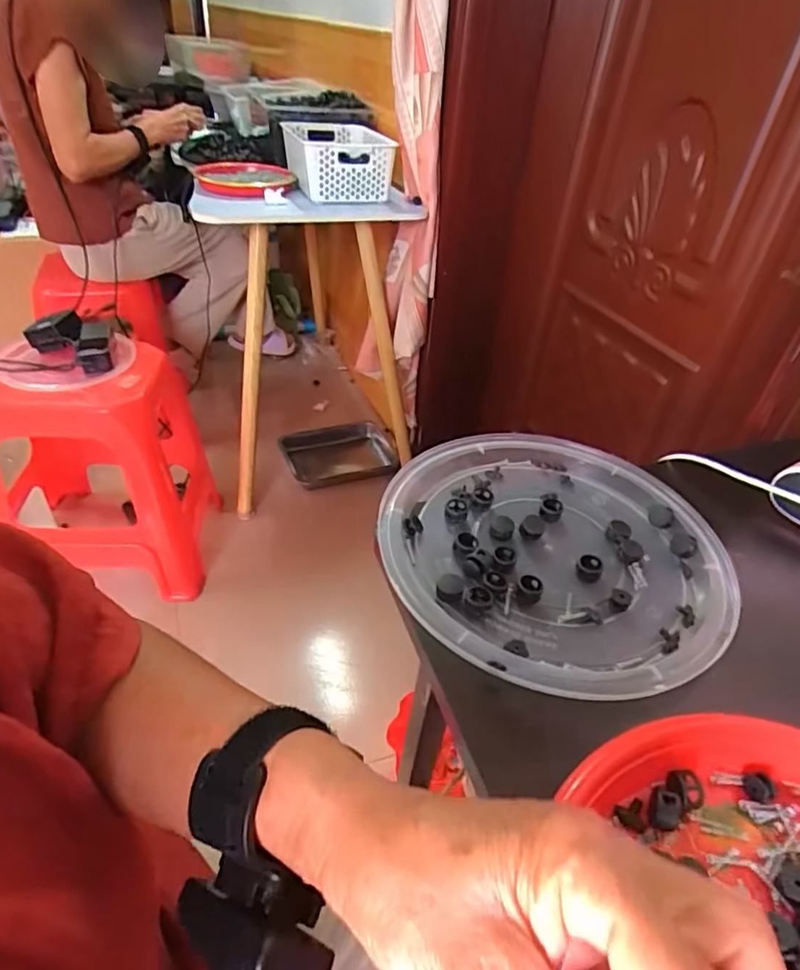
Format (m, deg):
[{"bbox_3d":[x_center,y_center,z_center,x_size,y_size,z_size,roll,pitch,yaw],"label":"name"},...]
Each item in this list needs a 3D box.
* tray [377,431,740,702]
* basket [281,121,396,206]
[{"bbox_3d":[0.107,0.040,0.402,0.226,0.019,0.238,3,40,-3],"label":"tray"},{"bbox_3d":[-0.144,-0.711,1.265,0.216,0.117,0.251,-5,41,-13],"label":"basket"}]

